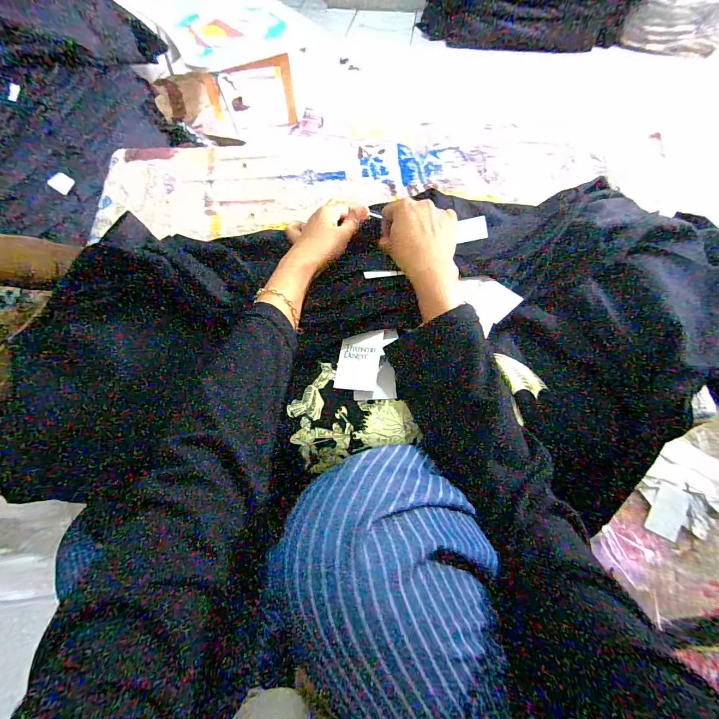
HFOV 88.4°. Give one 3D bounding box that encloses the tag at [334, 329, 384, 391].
[{"bbox_3d":[0.001,0.000,0.396,0.044,0.010,0.066,6,76,14],"label":"tag"}]

